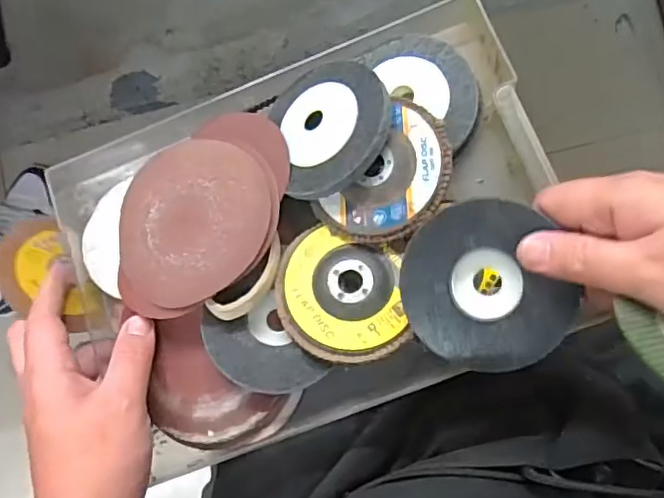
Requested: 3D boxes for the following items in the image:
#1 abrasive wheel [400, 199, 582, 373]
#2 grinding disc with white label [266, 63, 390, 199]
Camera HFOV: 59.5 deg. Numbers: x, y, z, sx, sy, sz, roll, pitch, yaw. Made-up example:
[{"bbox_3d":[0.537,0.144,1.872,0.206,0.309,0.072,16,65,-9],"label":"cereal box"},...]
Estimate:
[{"bbox_3d":[0.086,0.022,0.331,0.087,0.011,0.095,1,94,17],"label":"abrasive wheel"},{"bbox_3d":[-0.004,-0.079,0.381,0.090,0.013,0.085,-9,72,29],"label":"grinding disc with white label"}]

